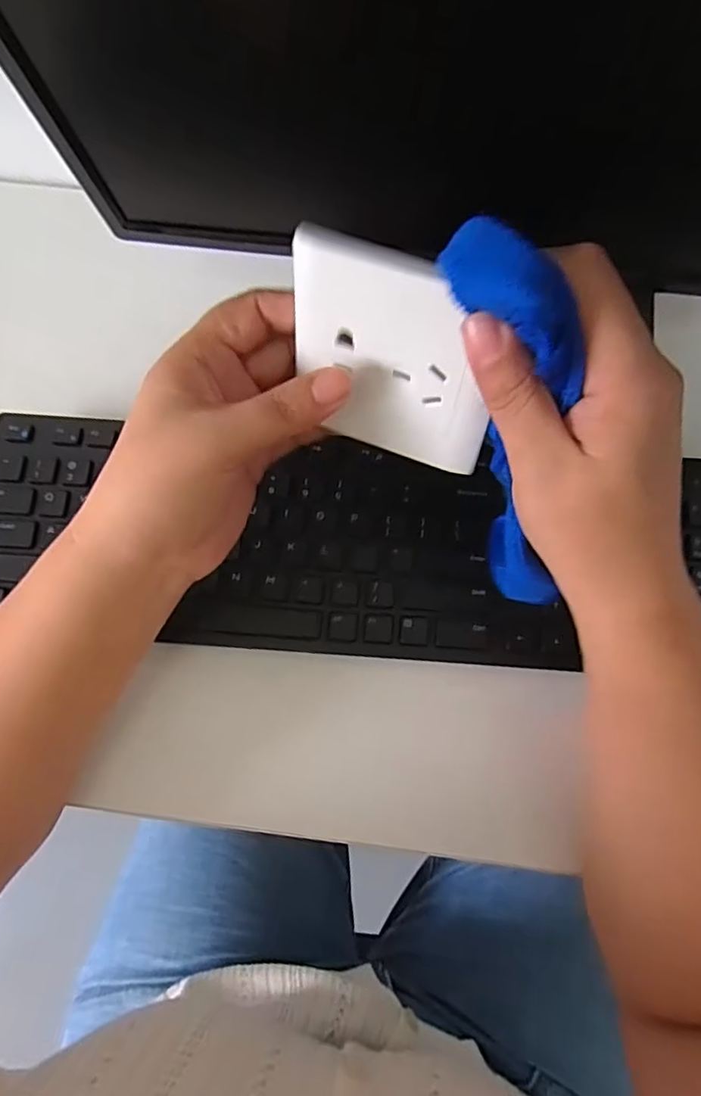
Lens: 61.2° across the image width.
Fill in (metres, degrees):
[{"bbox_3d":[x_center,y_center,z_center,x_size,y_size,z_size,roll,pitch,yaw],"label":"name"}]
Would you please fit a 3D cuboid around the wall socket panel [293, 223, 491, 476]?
[{"bbox_3d":[0.018,-0.074,0.237,0.080,0.090,0.013,20,55,13],"label":"wall socket panel"}]

